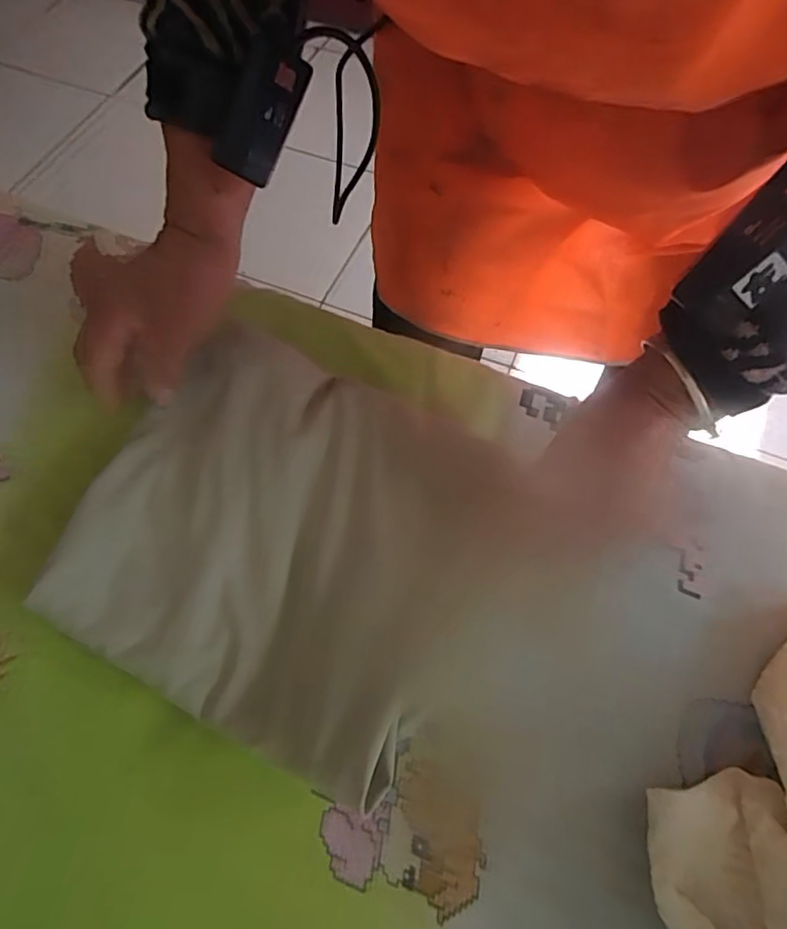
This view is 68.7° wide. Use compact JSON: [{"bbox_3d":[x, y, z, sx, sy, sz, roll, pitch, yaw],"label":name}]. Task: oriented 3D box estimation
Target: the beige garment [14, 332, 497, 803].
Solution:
[{"bbox_3d":[-0.072,0.038,0.368,0.250,0.042,0.231,27,67,10],"label":"beige garment"}]

